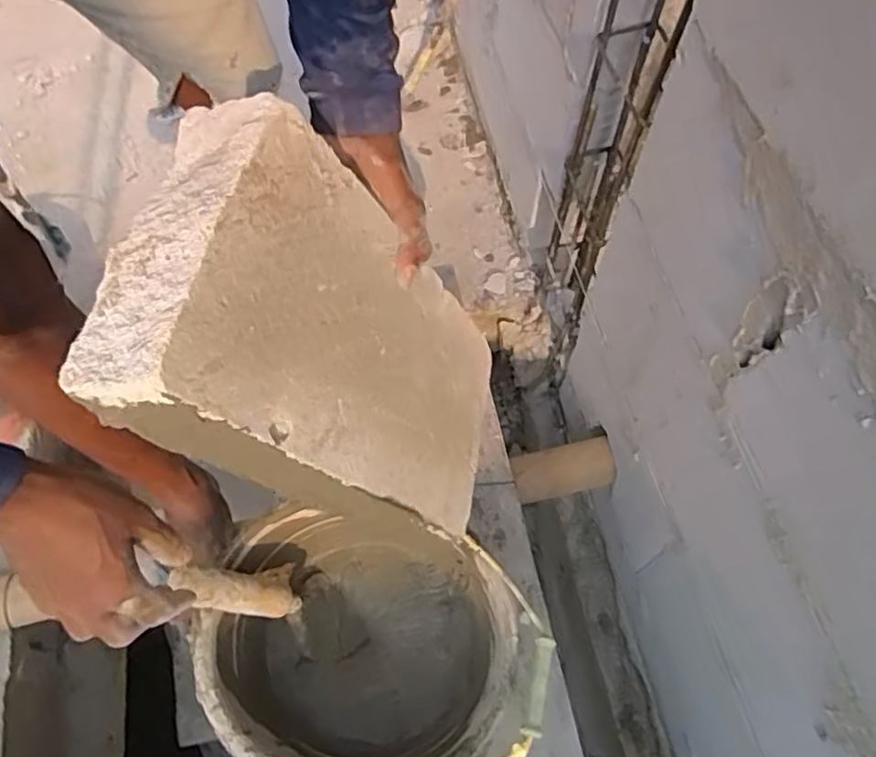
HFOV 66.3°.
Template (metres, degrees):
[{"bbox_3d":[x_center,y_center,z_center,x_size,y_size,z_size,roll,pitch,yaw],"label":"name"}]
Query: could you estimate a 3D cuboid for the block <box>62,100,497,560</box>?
[{"bbox_3d":[-0.069,-0.012,0.488,0.068,0.331,0.198,-2,63,29],"label":"block"}]

